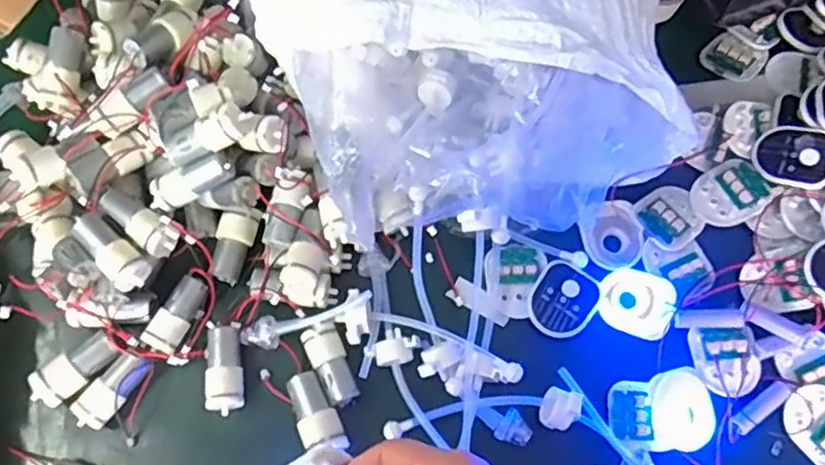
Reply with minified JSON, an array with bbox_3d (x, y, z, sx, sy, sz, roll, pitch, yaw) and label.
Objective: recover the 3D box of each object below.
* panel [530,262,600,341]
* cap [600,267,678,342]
[{"bbox_3d":[0.118,0.053,0.529,0.048,0.006,0.059,29,73,11],"label":"panel"},{"bbox_3d":[0.176,0.054,0.527,0.056,0.007,0.051,24,72,9],"label":"cap"}]

